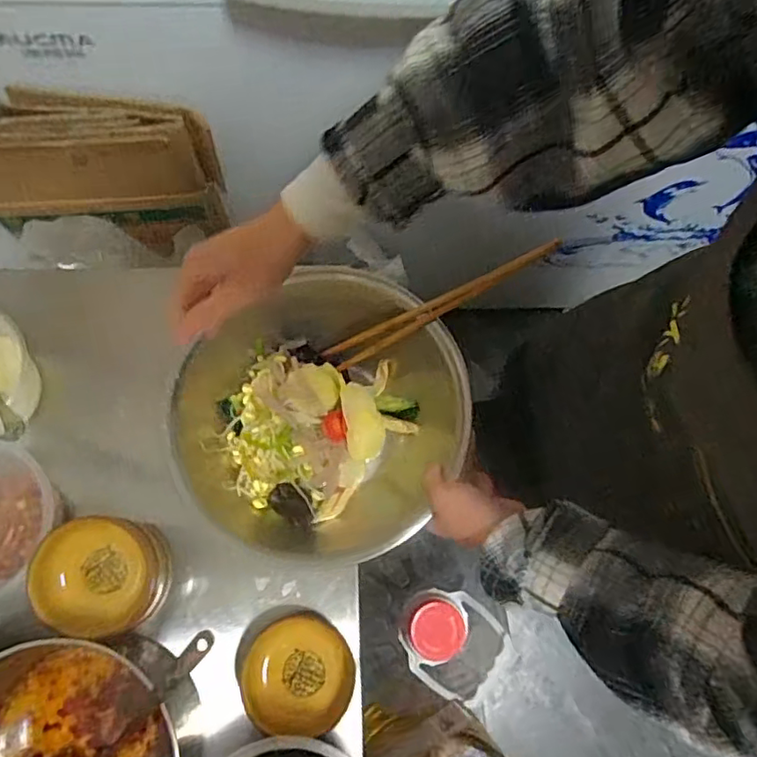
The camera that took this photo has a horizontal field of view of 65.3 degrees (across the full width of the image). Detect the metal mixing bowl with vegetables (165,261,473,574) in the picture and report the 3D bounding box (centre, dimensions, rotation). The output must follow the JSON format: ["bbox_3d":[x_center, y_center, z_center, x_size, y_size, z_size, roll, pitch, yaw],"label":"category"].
[{"bbox_3d":[-0.066,0.041,0.596,0.294,0.106,0.273,0,78,0],"label":"metal mixing bowl with vegetables"}]

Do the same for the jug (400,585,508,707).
[{"bbox_3d":[0.089,0.330,0.748,0.119,0.091,0.113,34,80,6],"label":"jug"}]

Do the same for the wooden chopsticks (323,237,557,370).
[{"bbox_3d":[0.050,-0.065,0.564,0.252,0.014,0.028,-25,77,28],"label":"wooden chopsticks"}]

